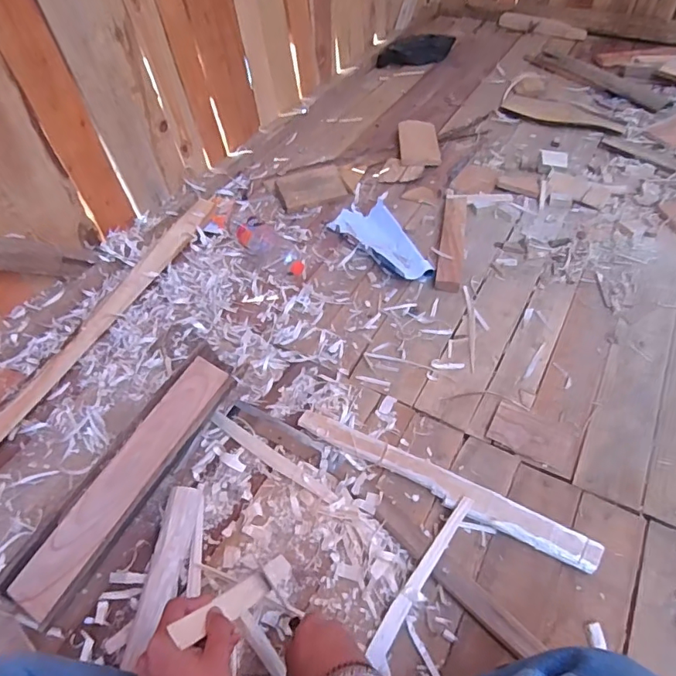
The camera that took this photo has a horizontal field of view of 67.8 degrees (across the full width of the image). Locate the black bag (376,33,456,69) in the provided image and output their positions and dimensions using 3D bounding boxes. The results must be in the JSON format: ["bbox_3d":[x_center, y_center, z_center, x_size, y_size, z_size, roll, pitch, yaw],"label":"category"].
[{"bbox_3d":[0.264,-0.969,1.684,0.271,0.059,0.099,-14,51,-8],"label":"black bag"}]

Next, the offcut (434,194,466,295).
[{"bbox_3d":[0.243,-0.205,1.060,0.050,0.023,0.293,8,52,10],"label":"offcut"}]

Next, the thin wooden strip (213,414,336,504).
[{"bbox_3d":[-0.102,0.179,0.753,0.240,0.004,0.019,29,58,25],"label":"thin wooden strip"}]

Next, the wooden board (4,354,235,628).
[{"bbox_3d":[-0.287,0.186,0.704,0.076,0.024,0.384,31,58,2],"label":"wooden board"}]

